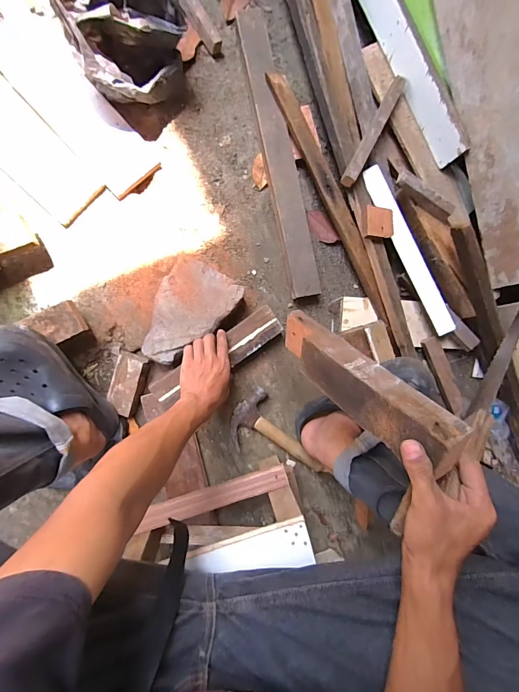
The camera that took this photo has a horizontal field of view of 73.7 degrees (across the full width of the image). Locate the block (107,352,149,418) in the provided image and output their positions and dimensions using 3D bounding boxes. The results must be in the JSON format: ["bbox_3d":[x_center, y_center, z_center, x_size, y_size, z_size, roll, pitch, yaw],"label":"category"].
[{"bbox_3d":[-0.258,0.075,0.673,0.053,0.028,0.113,18,98,4],"label":"block"}]

